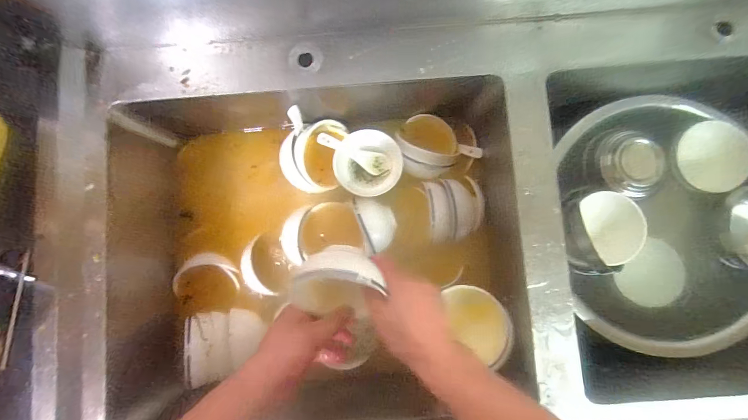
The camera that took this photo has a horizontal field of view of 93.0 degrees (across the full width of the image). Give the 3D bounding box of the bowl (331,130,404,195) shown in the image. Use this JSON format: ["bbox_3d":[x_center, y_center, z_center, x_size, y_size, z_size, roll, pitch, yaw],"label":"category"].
[{"bbox_3d":[-0.008,-0.079,0.582,0.106,0.056,0.110,0,86,1],"label":"bowl"}]

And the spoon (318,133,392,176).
[{"bbox_3d":[-0.033,-0.094,0.589,0.126,0.031,0.034,23,82,-25],"label":"spoon"}]

